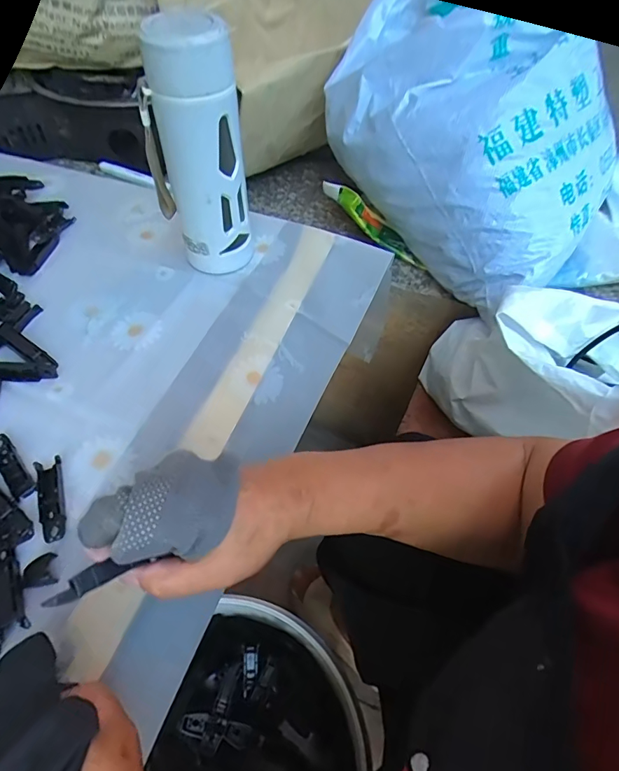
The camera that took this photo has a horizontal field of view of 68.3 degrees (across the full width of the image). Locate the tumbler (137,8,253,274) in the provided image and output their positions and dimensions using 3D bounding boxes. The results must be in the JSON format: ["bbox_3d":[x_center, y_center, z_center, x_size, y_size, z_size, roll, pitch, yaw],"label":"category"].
[{"bbox_3d":[-0.101,-0.203,0.421,0.068,0.209,0.062,33,60,20],"label":"tumbler"}]

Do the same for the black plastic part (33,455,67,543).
[{"bbox_3d":[-0.189,0.082,0.334,0.019,0.004,0.064,-20,56,-13],"label":"black plastic part"}]

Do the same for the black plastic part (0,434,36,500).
[{"bbox_3d":[-0.231,0.060,0.352,0.016,0.004,0.066,-36,61,-22],"label":"black plastic part"}]

